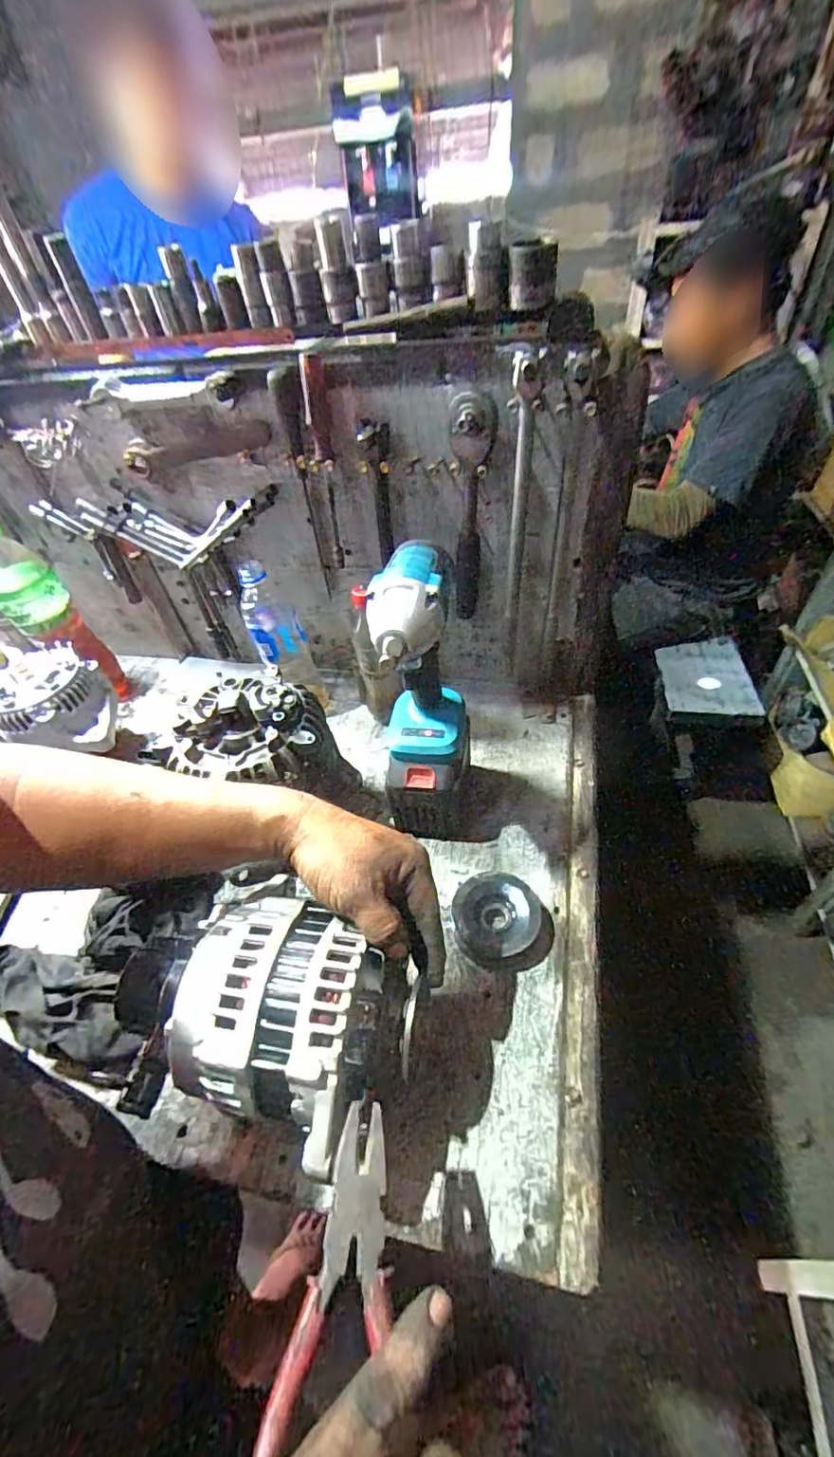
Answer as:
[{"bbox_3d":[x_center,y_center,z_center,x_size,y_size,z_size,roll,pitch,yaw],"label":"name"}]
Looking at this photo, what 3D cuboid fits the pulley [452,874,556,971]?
[{"bbox_3d":[0.079,0.177,0.490,0.084,0.039,0.080,-3,45,3],"label":"pulley"}]

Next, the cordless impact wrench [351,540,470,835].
[{"bbox_3d":[0.003,-0.041,0.471,0.071,0.204,0.139,2,45,9],"label":"cordless impact wrench"}]

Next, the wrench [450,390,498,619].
[{"bbox_3d":[0.060,-0.219,0.571,0.041,0.244,0.045,0,45,6],"label":"wrench"}]

